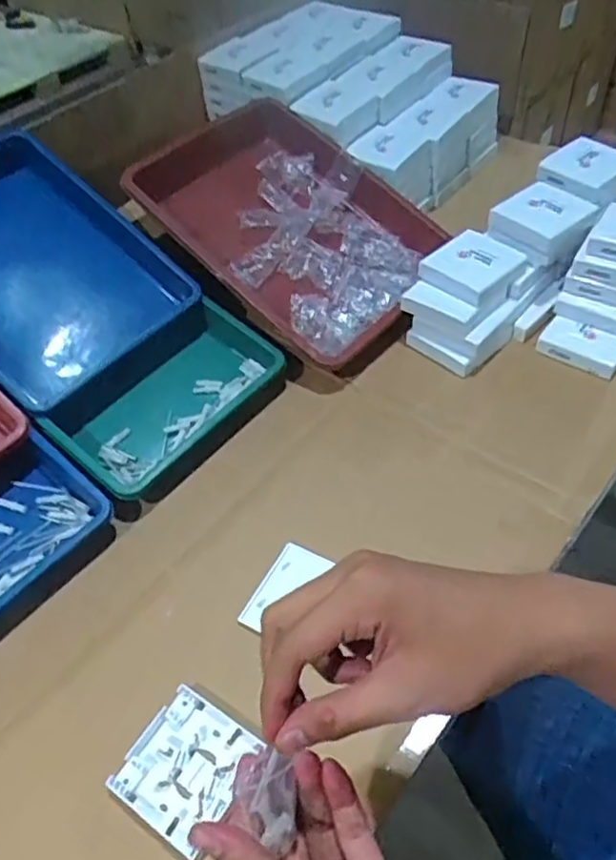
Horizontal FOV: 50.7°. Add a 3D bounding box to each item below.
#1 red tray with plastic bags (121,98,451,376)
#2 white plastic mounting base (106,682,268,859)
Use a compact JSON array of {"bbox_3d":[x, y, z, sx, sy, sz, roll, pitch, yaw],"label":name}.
[{"bbox_3d":[-0.018,-0.245,0.808,0.355,0.078,0.260,41,70,3],"label":"red tray with plastic bags"},{"bbox_3d":[-0.090,0.254,0.491,0.085,0.023,0.089,26,57,25],"label":"white plastic mounting base"}]

